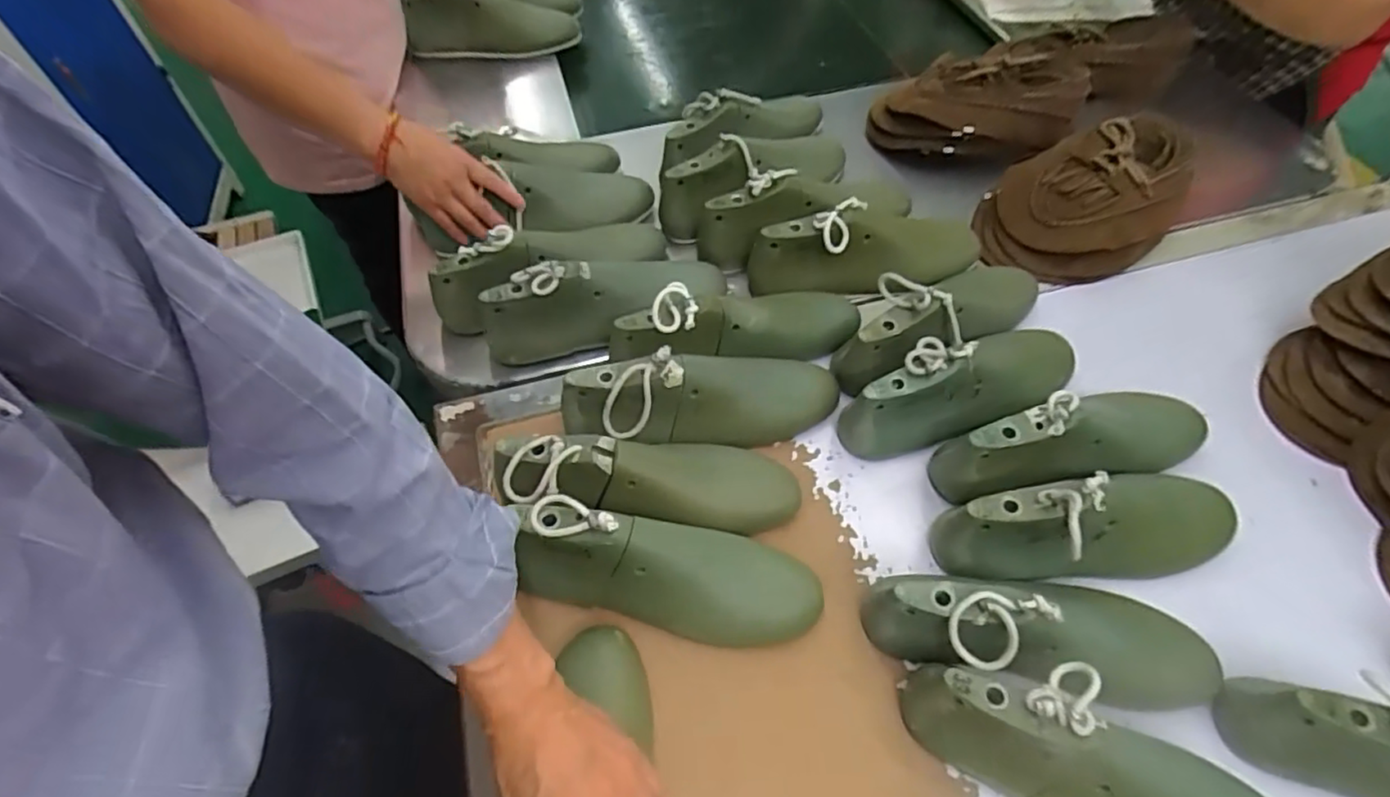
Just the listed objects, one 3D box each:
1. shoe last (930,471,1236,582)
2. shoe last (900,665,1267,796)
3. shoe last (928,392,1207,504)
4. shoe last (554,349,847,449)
[{"bbox_3d":[0.320,0.098,0.516,0.243,0.099,0.071,-11,54,-5],"label":"shoe last"},{"bbox_3d":[0.267,0.242,0.423,0.255,0.091,0.076,20,57,16],"label":"shoe last"},{"bbox_3d":[0.333,0.036,0.566,0.251,0.087,0.077,-17,55,-10],"label":"shoe last"},{"bbox_3d":[0.012,-0.003,0.600,0.257,0.091,0.081,-1,52,-17],"label":"shoe last"}]

